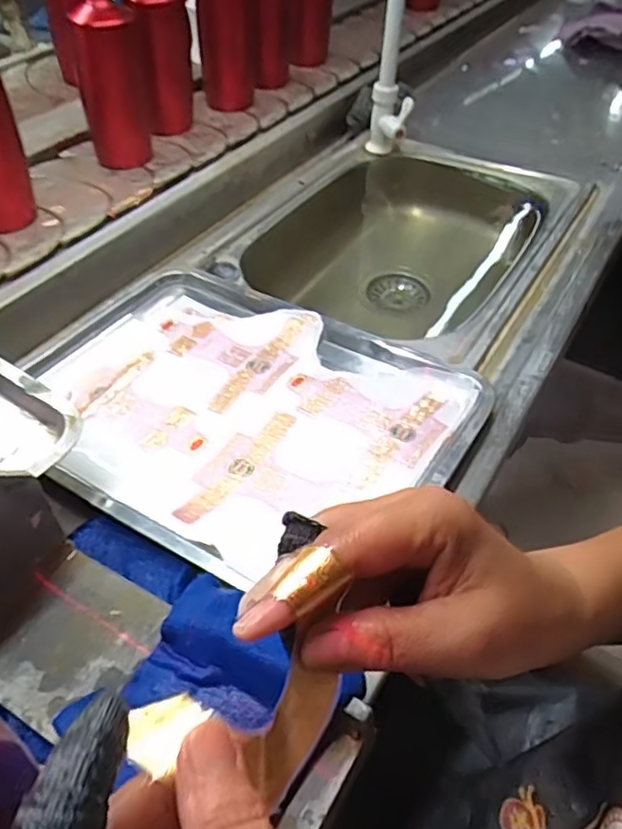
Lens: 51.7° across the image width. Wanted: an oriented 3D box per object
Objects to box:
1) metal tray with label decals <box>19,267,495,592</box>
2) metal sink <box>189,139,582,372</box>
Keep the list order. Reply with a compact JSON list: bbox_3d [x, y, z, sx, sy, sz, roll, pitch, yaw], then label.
[{"bbox_3d":[-0.069,-0.013,0.553,0.371,0.026,0.275,27,50,23],"label":"metal tray with label decals"},{"bbox_3d":[0.108,-0.202,0.825,0.348,0.143,0.463,25,49,18],"label":"metal sink"}]

